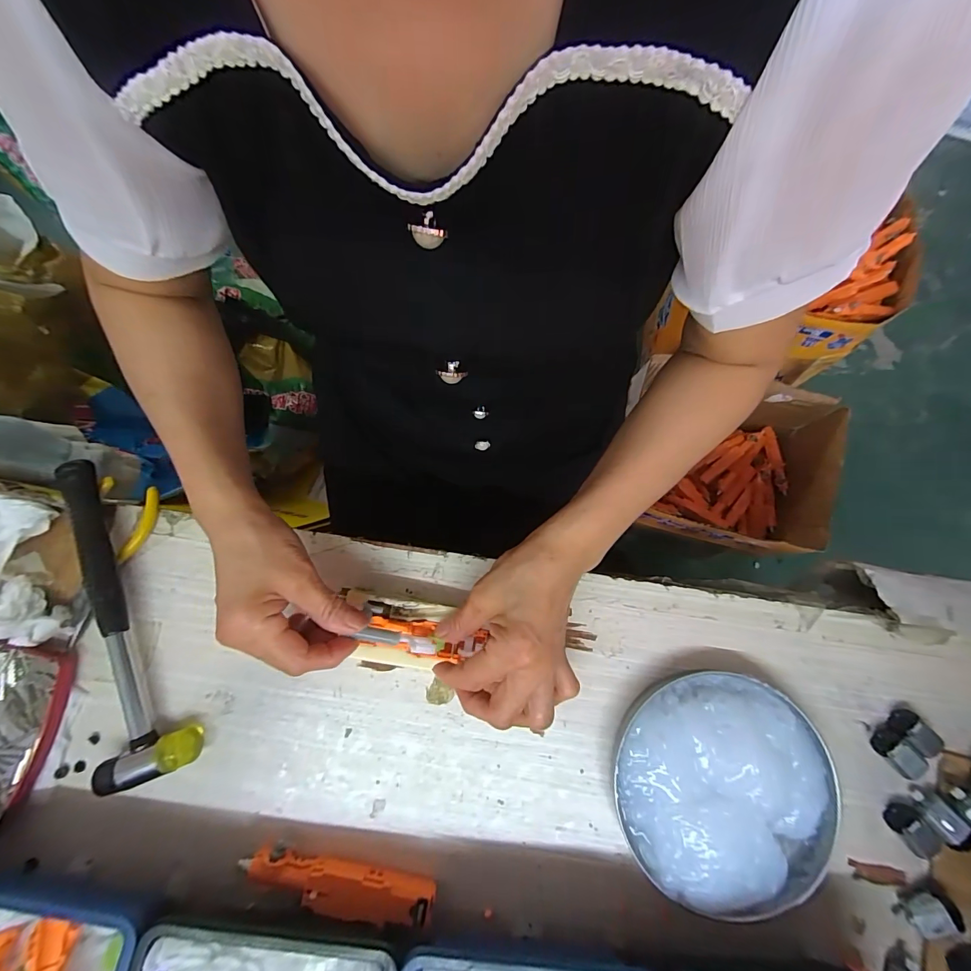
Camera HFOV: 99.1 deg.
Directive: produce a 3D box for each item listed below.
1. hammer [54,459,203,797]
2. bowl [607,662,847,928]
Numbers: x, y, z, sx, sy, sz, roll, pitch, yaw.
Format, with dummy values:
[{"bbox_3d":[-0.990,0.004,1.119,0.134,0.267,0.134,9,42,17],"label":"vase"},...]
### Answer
[{"bbox_3d":[-0.272,0.095,0.298,0.060,0.035,0.228,-22,78,-5],"label":"hammer"},{"bbox_3d":[0.160,0.204,0.276,0.139,0.026,0.139,0,77,0],"label":"bowl"}]

